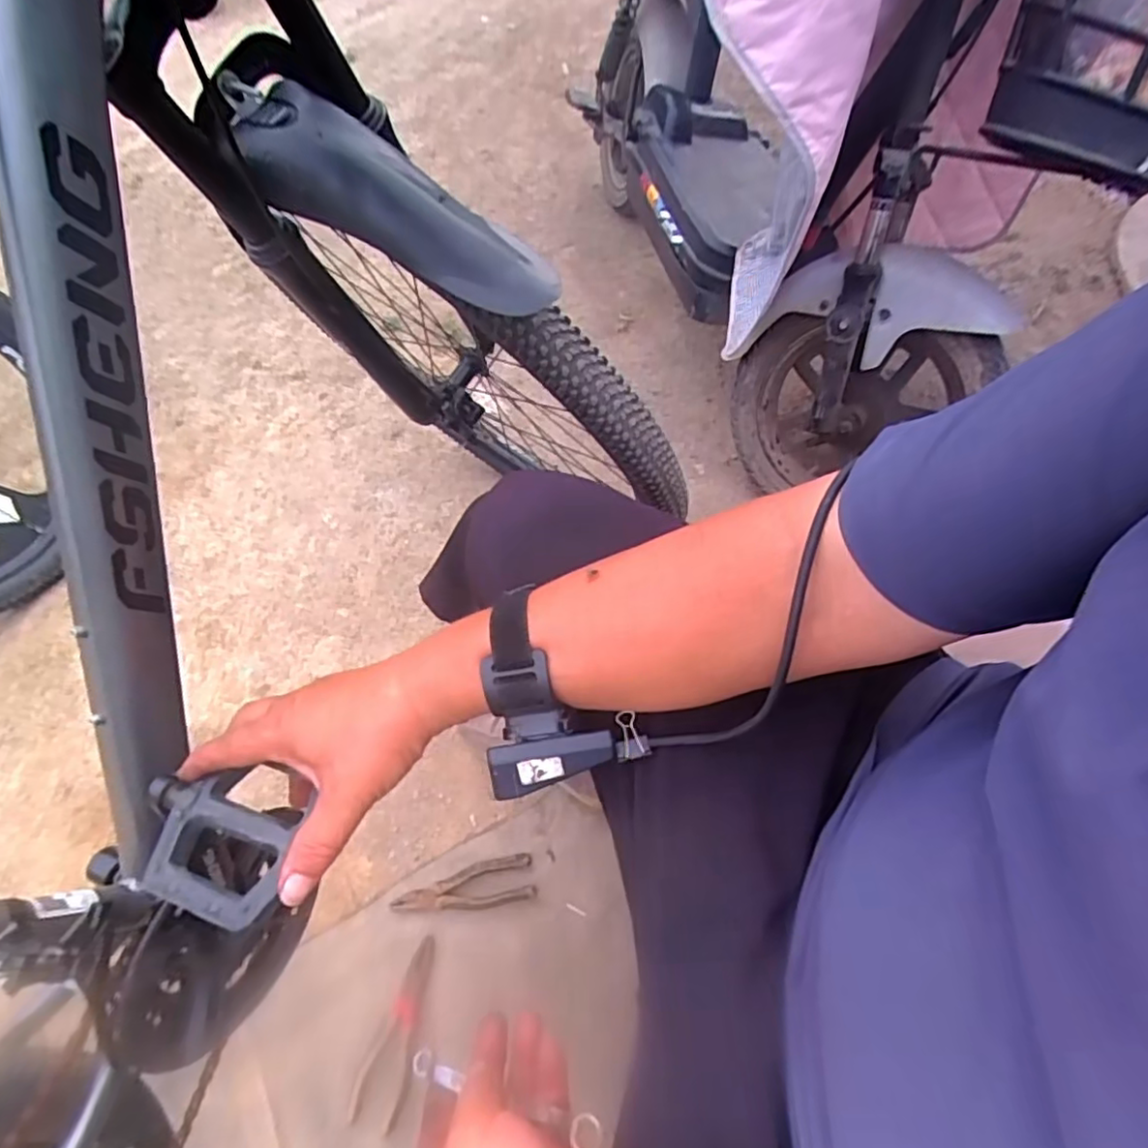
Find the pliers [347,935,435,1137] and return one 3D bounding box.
[{"bbox_3d":[-0.183,0.476,0.667,0.052,0.019,0.165,13,58,11],"label":"pliers"}]

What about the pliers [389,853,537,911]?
[{"bbox_3d":[-0.131,0.374,0.752,0.164,0.018,0.053,-10,57,-5],"label":"pliers"}]

